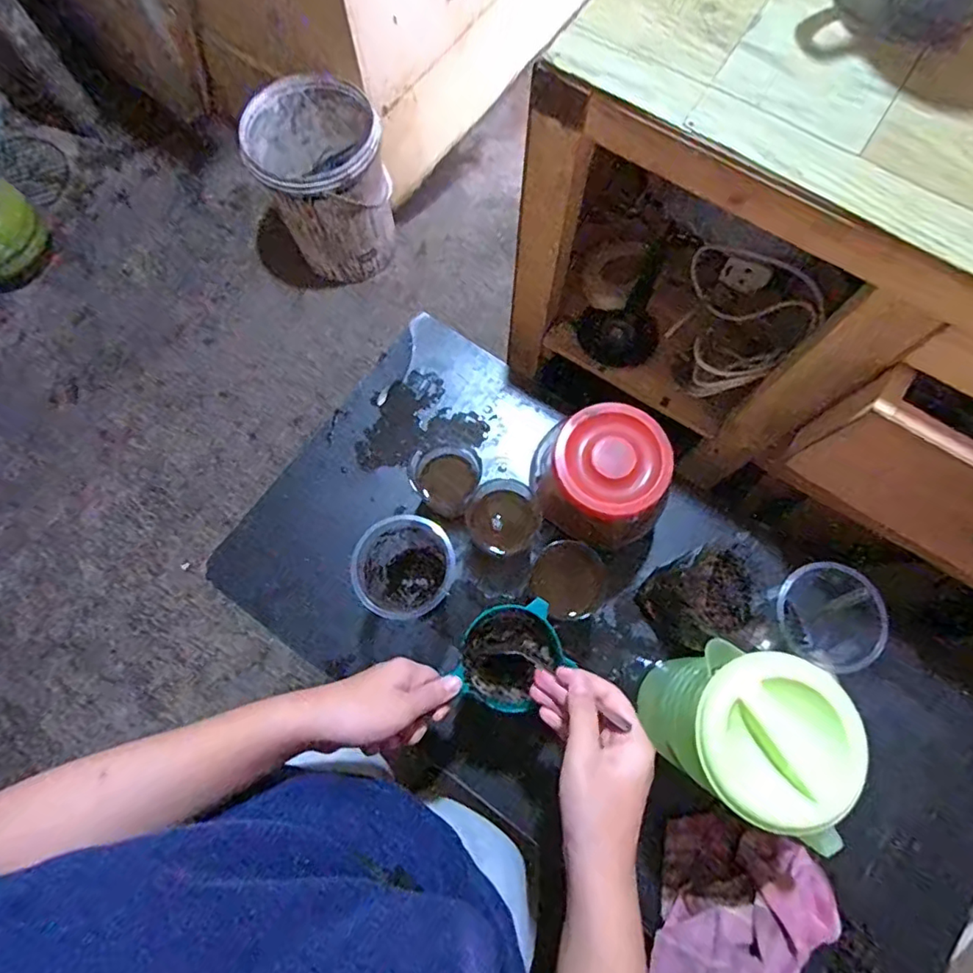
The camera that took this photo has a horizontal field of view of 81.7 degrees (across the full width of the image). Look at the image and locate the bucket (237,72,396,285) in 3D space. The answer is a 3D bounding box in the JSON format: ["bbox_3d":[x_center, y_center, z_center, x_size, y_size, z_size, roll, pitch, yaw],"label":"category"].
[{"bbox_3d":[-0.399,-0.743,1.393,0.276,0.350,0.293,-1,74,2],"label":"bucket"}]

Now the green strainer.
[{"bbox_3d":[0.022,0.143,0.481,0.079,0.049,0.092,38,79,10],"label":"green strainer"}]

